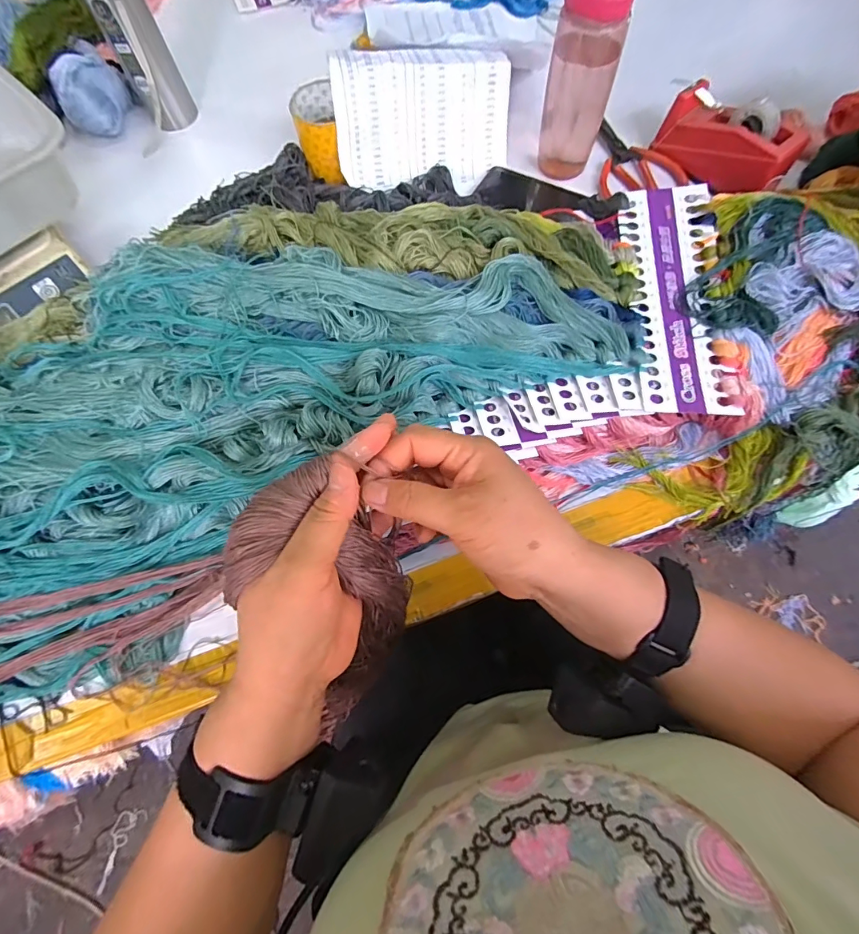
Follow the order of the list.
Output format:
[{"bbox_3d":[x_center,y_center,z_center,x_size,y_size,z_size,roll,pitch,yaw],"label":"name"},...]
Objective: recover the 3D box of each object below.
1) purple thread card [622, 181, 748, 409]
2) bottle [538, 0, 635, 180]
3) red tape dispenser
[{"bbox_3d":[0.228,-0.163,0.423,0.077,0.009,0.243,1,73,5],"label":"purple thread card"},{"bbox_3d":[0.166,-0.423,0.496,0.070,0.199,0.058,16,71,9],"label":"bottle"},{"bbox_3d":[0.344,-0.379,0.532,0.064,0.062,0.152,-40,73,-12],"label":"red tape dispenser"}]

